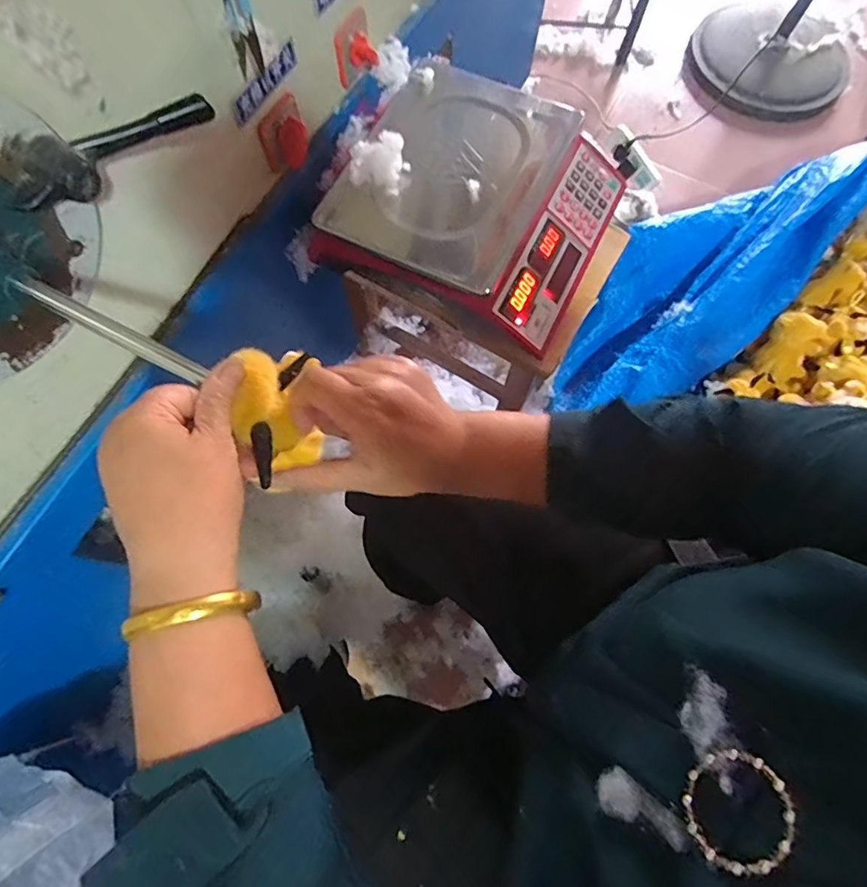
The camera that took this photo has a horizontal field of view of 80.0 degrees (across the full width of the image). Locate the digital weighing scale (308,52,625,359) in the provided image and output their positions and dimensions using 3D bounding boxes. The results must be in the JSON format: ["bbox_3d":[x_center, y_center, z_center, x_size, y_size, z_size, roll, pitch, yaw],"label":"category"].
[{"bbox_3d":[0.054,-0.303,0.631,0.316,0.100,0.300,25,73,6],"label":"digital weighing scale"}]

